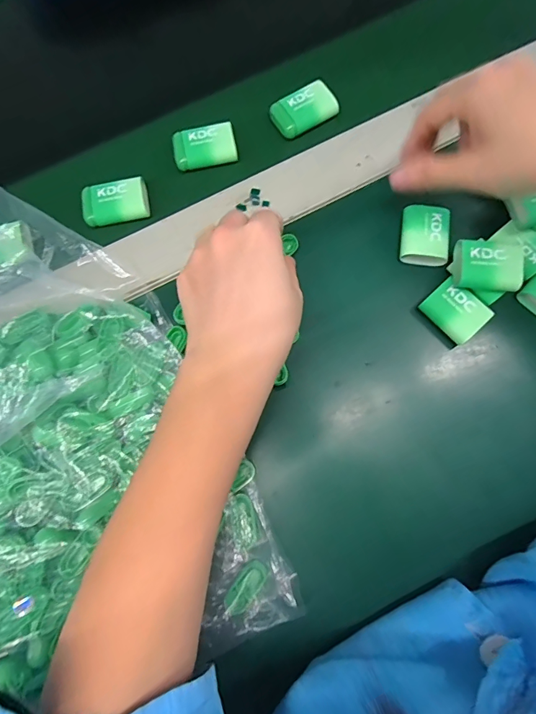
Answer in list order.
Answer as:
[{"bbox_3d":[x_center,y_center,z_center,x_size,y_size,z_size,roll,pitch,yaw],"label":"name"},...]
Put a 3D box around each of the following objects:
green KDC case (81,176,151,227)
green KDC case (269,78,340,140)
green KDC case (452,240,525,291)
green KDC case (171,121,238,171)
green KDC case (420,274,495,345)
[{"bbox_3d":[-0.124,-0.126,0.319,0.051,0.009,0.035,-7,77,-2],"label":"green KDC case"},{"bbox_3d":[0.030,-0.212,0.336,0.052,0.012,0.034,-31,78,-7],"label":"green KDC case"},{"bbox_3d":[0.155,-0.065,0.281,0.047,0.020,0.032,11,77,3],"label":"green KDC case"},{"bbox_3d":[-0.053,-0.177,0.329,0.051,0.010,0.031,-12,77,-3],"label":"green KDC case"},{"bbox_3d":[0.138,-0.034,0.291,0.033,0.018,0.041,-39,79,-9],"label":"green KDC case"}]

